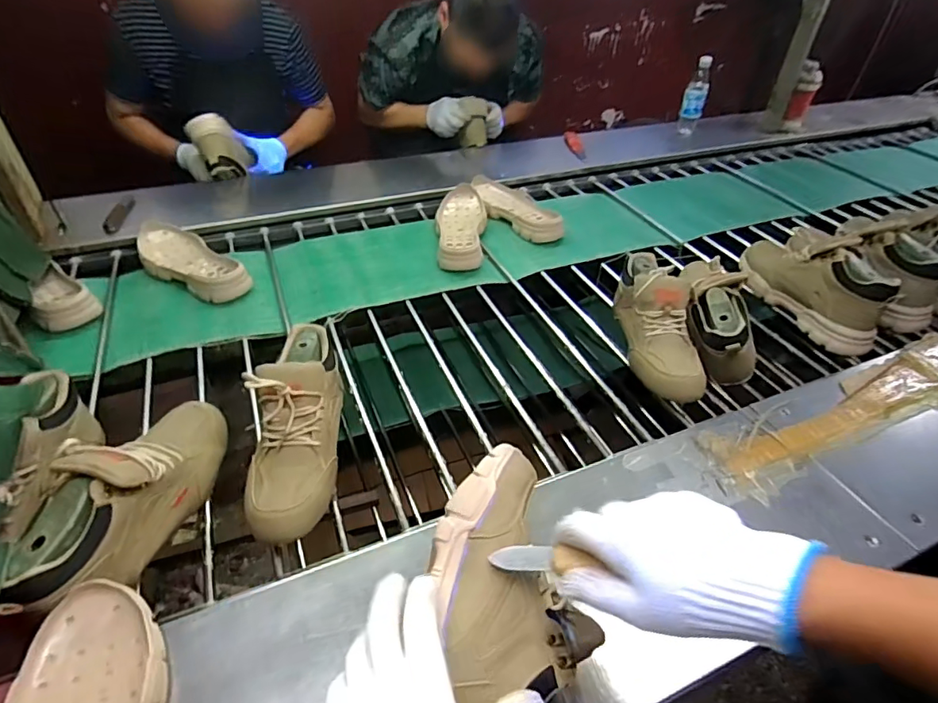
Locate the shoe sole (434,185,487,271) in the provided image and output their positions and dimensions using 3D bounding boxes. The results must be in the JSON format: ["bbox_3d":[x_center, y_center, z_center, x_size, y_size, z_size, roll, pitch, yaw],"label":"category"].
[{"bbox_3d":[-0.015,-0.269,1.094,0.110,0.062,0.273,-2,40,-2],"label":"shoe sole"}]

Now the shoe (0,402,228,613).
[{"bbox_3d":[-0.355,0.146,0.542,0.079,0.114,0.256,10,27,9],"label":"shoe"}]

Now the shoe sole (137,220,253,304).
[{"bbox_3d":[-0.520,-0.164,0.959,0.275,0.054,0.106,25,46,27],"label":"shoe sole"}]

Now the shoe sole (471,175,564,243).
[{"bbox_3d":[0.098,-0.325,1.181,0.121,0.045,0.287,-18,43,-20],"label":"shoe sole"}]

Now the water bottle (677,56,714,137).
[{"bbox_3d":[0.656,-0.739,1.502,0.061,0.202,0.067,14,42,16],"label":"water bottle"}]

